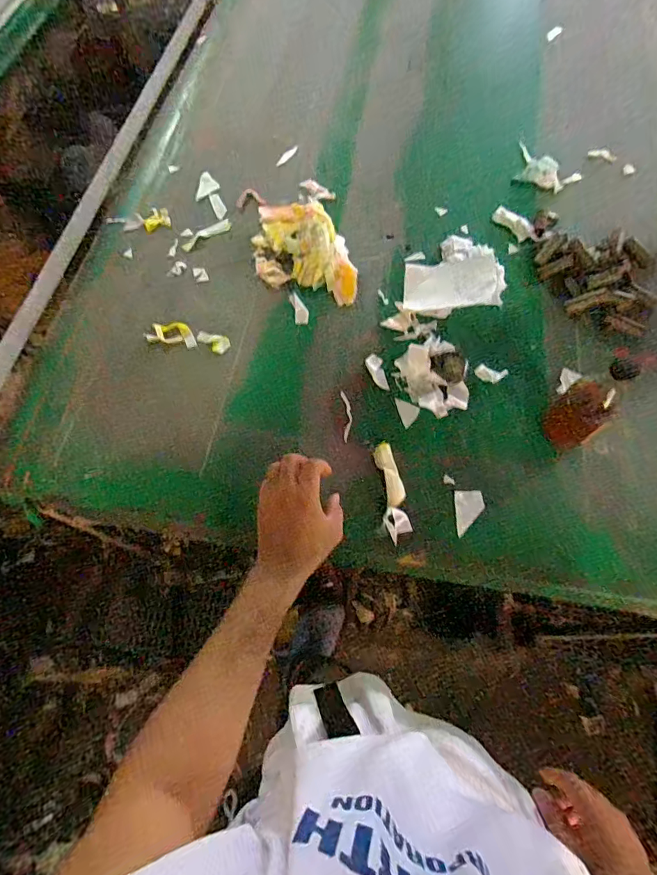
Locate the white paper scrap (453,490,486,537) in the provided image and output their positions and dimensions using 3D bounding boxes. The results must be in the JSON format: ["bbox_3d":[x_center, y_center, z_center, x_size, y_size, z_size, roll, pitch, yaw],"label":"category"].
[{"bbox_3d":[0.198,0.104,0.636,0.038,0.012,0.061,-1,66,0],"label":"white paper scrap"}]

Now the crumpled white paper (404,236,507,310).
[{"bbox_3d":[0.216,-0.292,0.792,0.161,0.030,0.167,-2,65,14],"label":"crumpled white paper"}]

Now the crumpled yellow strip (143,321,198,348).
[{"bbox_3d":[-0.260,-0.175,0.760,0.089,0.009,0.044,9,67,4],"label":"crumpled yellow strip"}]

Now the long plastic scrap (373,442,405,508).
[{"bbox_3d":[0.088,0.053,0.656,0.027,0.006,0.092,-12,67,-5],"label":"long plastic scrap"}]

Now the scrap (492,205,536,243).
[{"bbox_3d":[0.347,-0.403,0.855,0.036,0.015,0.087,-33,70,-13],"label":"scrap"}]

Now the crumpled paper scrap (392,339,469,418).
[{"bbox_3d":[0.168,-0.096,0.715,0.101,0.030,0.122,-35,70,-14],"label":"crumpled paper scrap"}]

